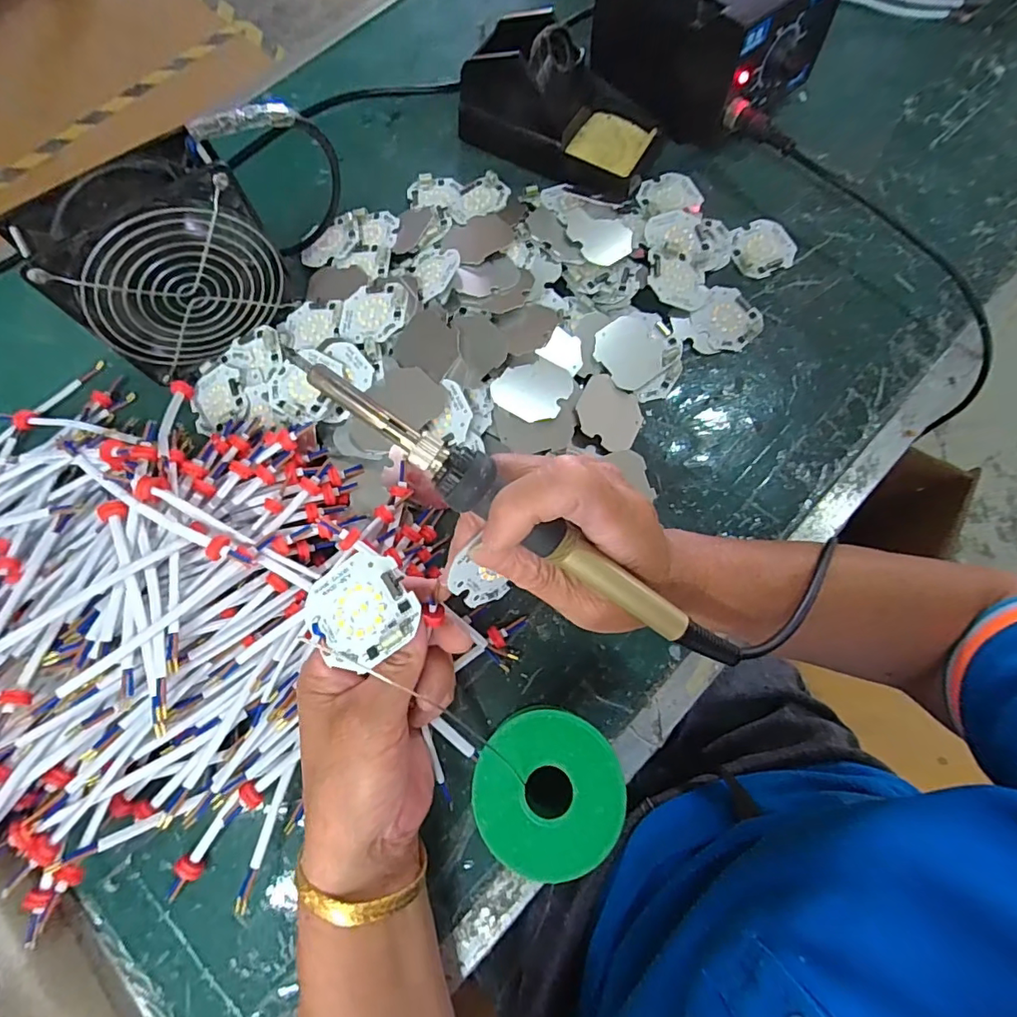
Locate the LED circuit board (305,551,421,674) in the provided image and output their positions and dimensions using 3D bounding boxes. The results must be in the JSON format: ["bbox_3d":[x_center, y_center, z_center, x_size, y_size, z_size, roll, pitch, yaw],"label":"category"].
[{"bbox_3d":[-0.065,0.043,0.227,0.045,0.007,0.047,-36,68,-2],"label":"LED circuit board"}]

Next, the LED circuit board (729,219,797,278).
[{"bbox_3d":[0.193,-0.199,0.399,0.048,0.004,0.045,-18,74,-4],"label":"LED circuit board"}]

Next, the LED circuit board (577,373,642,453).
[{"bbox_3d":[0.069,-0.064,0.354,0.046,0.004,0.046,30,71,-14],"label":"LED circuit board"}]

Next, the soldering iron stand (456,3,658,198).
[{"bbox_3d":[0.040,-0.309,0.398,0.149,0.074,0.077,27,76,8],"label":"soldering iron stand"}]

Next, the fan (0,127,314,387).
[{"bbox_3d":[-0.203,-0.151,0.332,0.126,0.116,0.050,-36,76,-9],"label":"fan"}]

